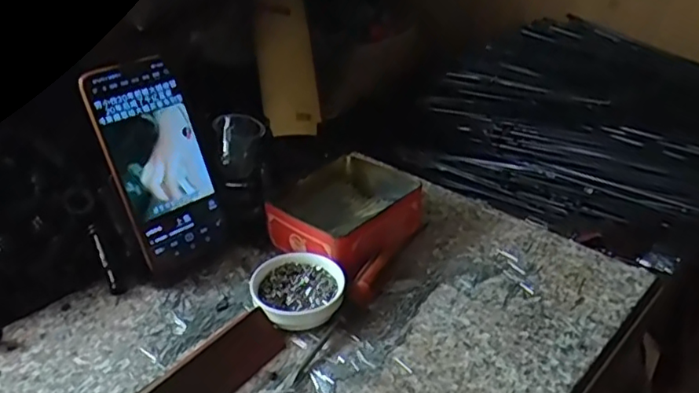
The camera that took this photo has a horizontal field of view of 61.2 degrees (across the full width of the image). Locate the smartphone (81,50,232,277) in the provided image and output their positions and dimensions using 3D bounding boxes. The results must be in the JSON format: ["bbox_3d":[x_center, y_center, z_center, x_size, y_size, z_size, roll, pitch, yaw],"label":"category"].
[{"bbox_3d":[-0.152,-0.028,0.482,0.081,0.165,0.007,-27,18,-33],"label":"smartphone"}]

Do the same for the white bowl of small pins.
[{"bbox_3d":[-0.041,0.074,0.466,0.069,0.025,0.071,0,32,0],"label":"white bowl of small pins"}]

